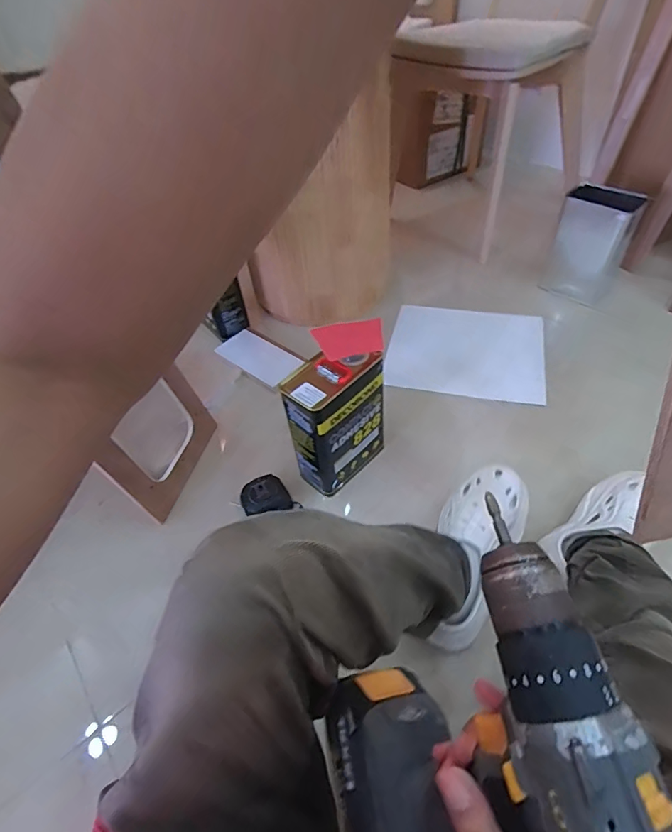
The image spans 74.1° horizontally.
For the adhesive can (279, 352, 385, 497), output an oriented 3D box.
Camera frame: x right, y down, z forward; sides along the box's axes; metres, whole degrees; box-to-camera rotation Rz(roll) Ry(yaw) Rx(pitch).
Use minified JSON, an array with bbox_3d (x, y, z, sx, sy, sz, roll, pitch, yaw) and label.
[{"bbox_3d":[0.002,0.007,0.784,0.088,0.236,0.164,34,60,31],"label":"adhesive can"}]

